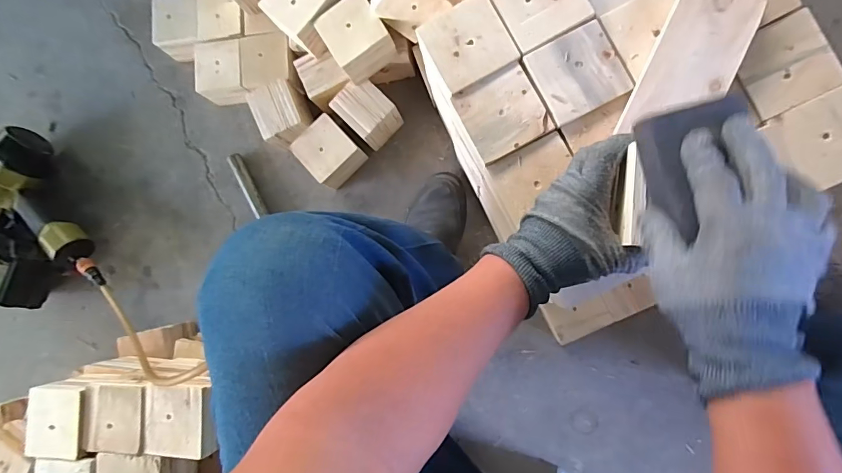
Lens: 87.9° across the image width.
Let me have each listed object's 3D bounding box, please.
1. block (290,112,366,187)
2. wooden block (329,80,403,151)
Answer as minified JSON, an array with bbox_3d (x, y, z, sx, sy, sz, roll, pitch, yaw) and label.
[{"bbox_3d":[-0.166,-0.153,0.797,0.093,0.068,0.098,-43,83,5],"label":"block"},{"bbox_3d":[-0.094,-0.220,0.781,0.083,0.075,0.104,-43,82,4],"label":"wooden block"}]

